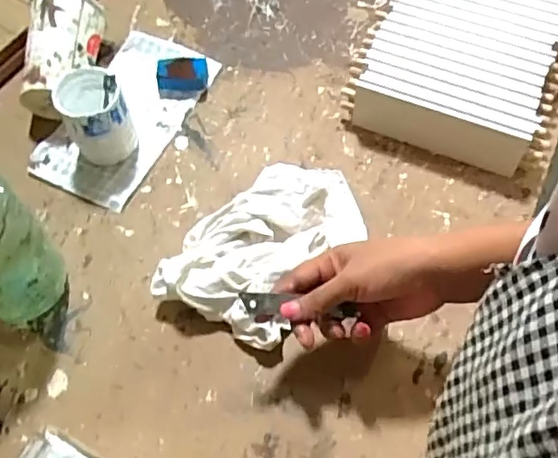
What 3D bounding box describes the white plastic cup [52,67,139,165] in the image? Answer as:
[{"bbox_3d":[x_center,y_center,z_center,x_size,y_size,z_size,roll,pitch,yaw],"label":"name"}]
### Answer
[{"bbox_3d":[-0.190,-0.119,0.615,0.064,0.084,0.078,-19,61,-7],"label":"white plastic cup"}]

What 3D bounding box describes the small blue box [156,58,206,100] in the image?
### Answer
[{"bbox_3d":[-0.112,-0.177,0.685,0.057,0.025,0.047,-8,60,-1],"label":"small blue box"}]

